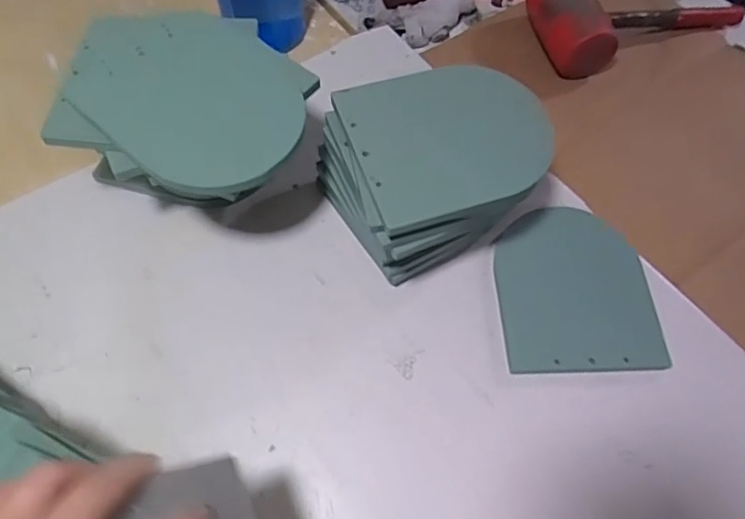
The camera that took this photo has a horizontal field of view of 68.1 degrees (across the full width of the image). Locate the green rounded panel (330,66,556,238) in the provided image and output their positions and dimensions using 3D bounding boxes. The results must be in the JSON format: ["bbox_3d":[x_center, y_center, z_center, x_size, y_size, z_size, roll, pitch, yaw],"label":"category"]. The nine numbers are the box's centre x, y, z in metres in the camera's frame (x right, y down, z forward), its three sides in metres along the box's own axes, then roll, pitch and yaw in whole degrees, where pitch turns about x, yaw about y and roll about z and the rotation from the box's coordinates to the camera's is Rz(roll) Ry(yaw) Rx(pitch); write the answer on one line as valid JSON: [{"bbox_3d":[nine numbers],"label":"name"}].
[{"bbox_3d":[0.067,-0.105,0.468,0.165,0.012,0.136,-17,71,-9],"label":"green rounded panel"}]

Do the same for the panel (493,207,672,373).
[{"bbox_3d":[0.198,0.026,0.543,0.146,0.012,0.172,-2,61,1],"label":"panel"}]

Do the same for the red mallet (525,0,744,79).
[{"bbox_3d":[0.370,-0.318,0.744,0.334,0.080,0.135,-8,61,-22],"label":"red mallet"}]

